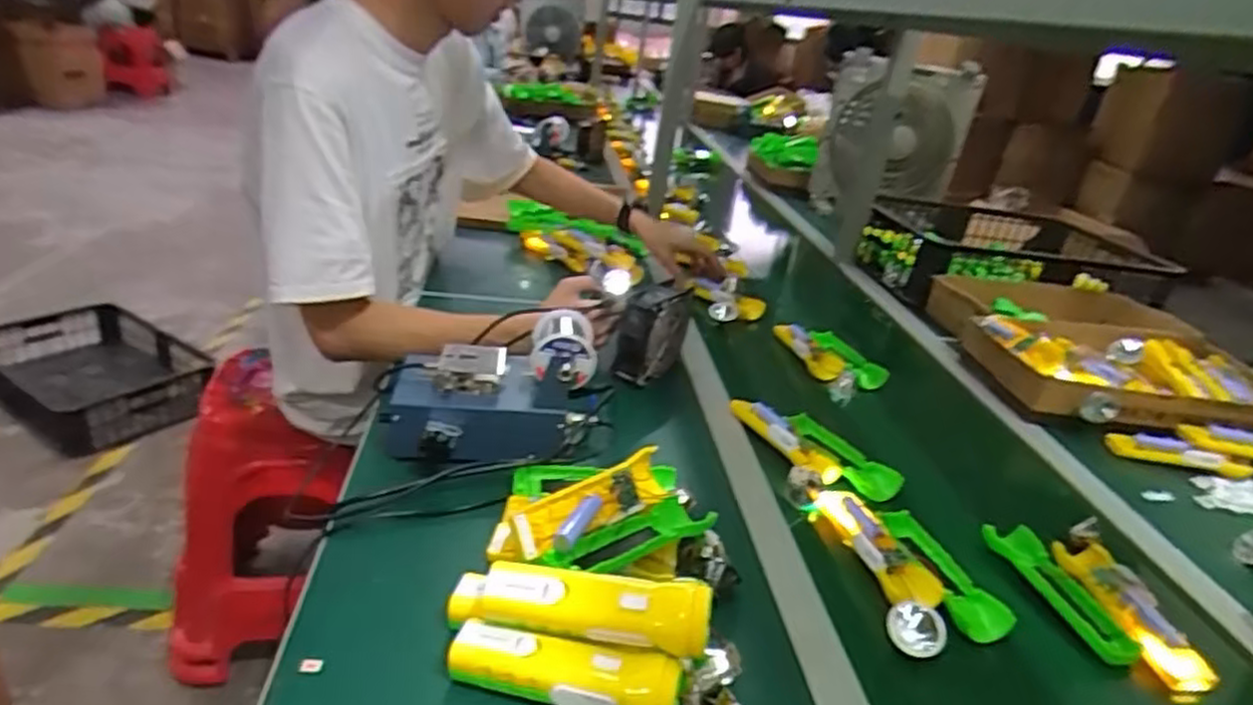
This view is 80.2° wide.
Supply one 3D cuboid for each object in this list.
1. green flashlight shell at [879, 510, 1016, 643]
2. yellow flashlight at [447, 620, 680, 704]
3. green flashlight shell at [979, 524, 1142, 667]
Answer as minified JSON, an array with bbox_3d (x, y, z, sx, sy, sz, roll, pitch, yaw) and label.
[{"bbox_3d":[0.299,0.209,0.718,0.053,0.022,0.167,0,26,-19],"label":"green flashlight shell"},{"bbox_3d":[-0.045,0.230,0.524,0.164,0.045,0.042,8,26,10],"label":"yellow flashlight"},{"bbox_3d":[0.413,0.228,0.714,0.051,0.029,0.159,1,26,-17],"label":"green flashlight shell"}]

